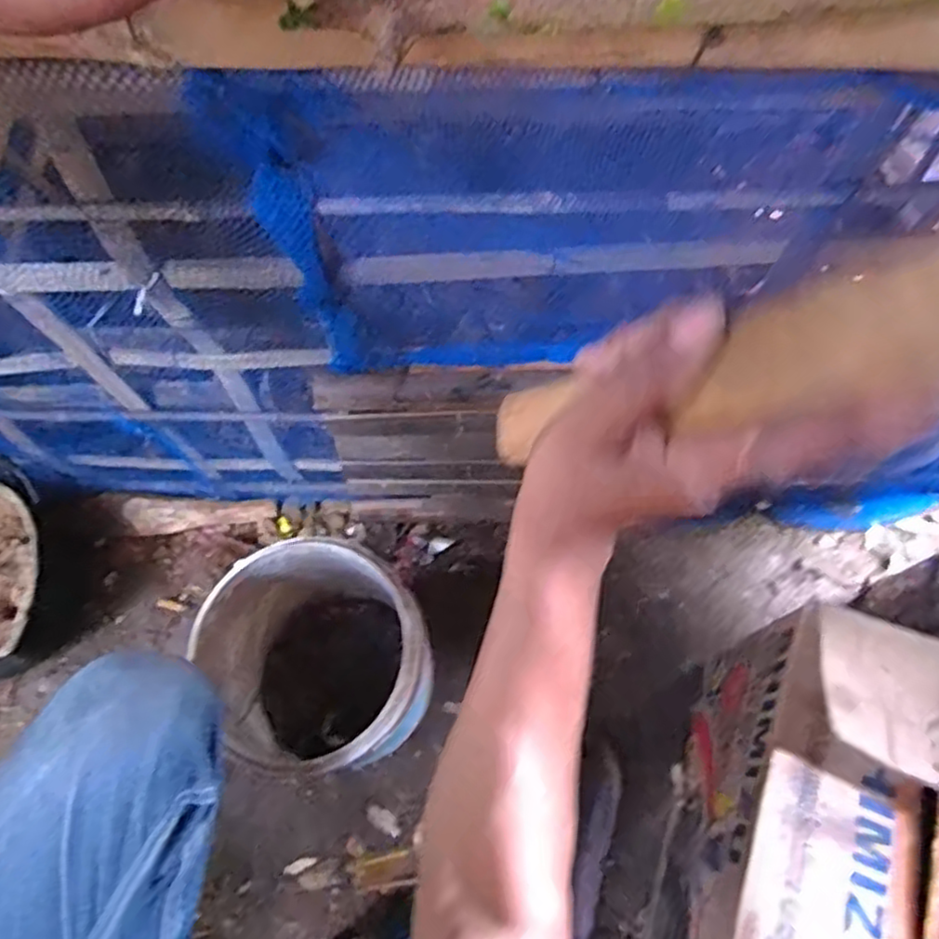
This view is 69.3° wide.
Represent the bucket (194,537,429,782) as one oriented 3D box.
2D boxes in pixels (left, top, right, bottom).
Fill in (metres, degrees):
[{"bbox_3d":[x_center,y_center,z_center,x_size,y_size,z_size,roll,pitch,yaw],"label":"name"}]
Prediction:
[{"bbox_3d":[-0.131,0.185,0.636,0.184,0.193,0.182,-1,64,2],"label":"bucket"}]

